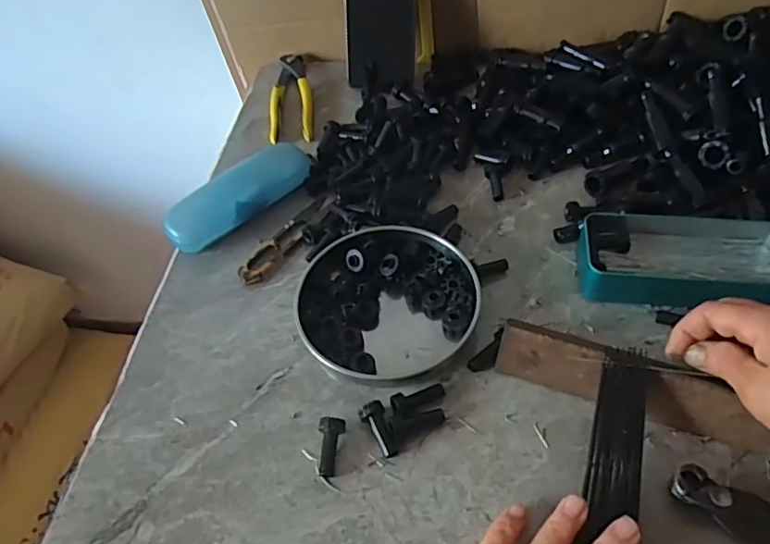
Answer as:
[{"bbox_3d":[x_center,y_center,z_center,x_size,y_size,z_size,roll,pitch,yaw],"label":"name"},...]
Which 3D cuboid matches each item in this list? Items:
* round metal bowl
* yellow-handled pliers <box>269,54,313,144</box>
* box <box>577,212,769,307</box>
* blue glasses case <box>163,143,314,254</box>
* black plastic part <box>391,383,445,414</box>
[{"bbox_3d":[0.002,0.022,0.443,0.135,0.024,0.127,-3,51,3],"label":"round metal bowl"},{"bbox_3d":[-0.107,-0.204,0.650,0.044,0.017,0.167,-7,50,0],"label":"yellow-handled pliers"},{"bbox_3d":[0.234,-0.012,0.443,0.154,0.032,0.072,3,51,7],"label":"box"},{"bbox_3d":[-0.132,-0.072,0.526,0.036,0.041,0.148,36,62,29],"label":"blue glasses case"},{"bbox_3d":[0.023,0.088,0.397,0.038,0.013,0.013,-23,52,-13],"label":"black plastic part"}]

